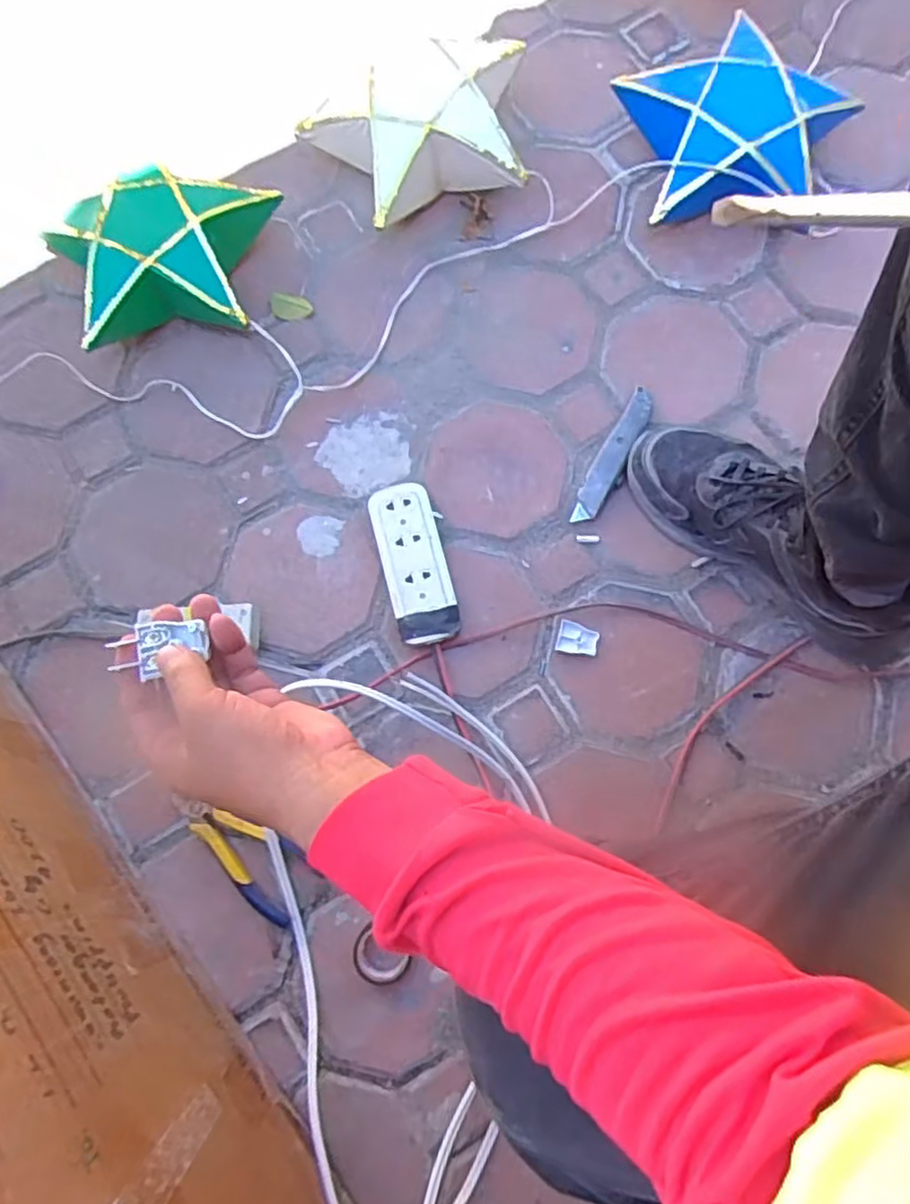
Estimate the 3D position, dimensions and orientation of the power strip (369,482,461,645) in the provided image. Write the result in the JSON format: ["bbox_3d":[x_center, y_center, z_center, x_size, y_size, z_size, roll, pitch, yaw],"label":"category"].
[{"bbox_3d":[-0.039,-0.037,0.682,0.059,0.028,0.157,-15,78,-1],"label":"power strip"}]

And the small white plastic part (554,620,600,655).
[{"bbox_3d":[0.117,0.035,0.676,0.039,0.004,0.029,9,78,4],"label":"small white plastic part"}]

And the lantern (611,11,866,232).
[{"bbox_3d":[0.304,-0.481,0.739,0.232,0.084,0.218,-15,78,-1],"label":"lantern"}]

